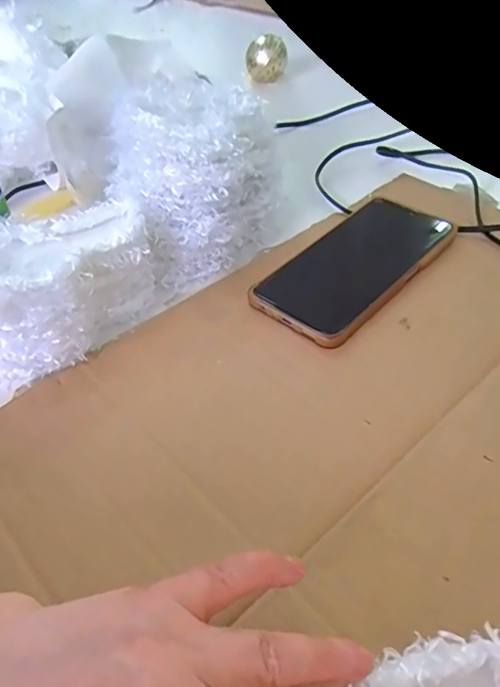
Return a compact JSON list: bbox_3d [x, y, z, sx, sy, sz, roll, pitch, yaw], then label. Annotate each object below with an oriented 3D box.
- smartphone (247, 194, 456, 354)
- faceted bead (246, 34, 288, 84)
[{"bbox_3d":[0.081,-0.059,0.398,0.078,0.014,0.167,33,54,31],"label":"smartphone"},{"bbox_3d":[0.024,-0.382,0.724,0.053,0.064,0.047,1,44,5],"label":"faceted bead"}]

